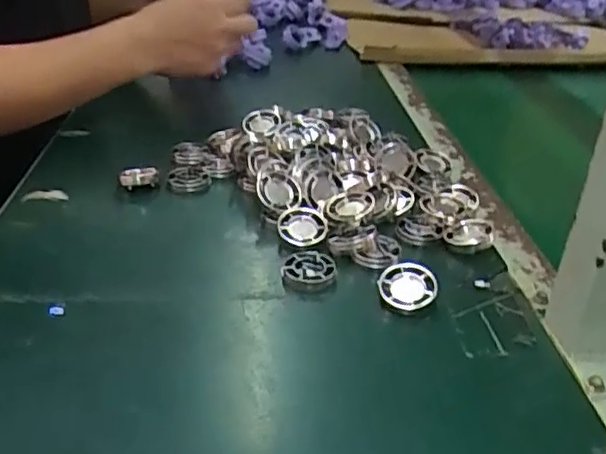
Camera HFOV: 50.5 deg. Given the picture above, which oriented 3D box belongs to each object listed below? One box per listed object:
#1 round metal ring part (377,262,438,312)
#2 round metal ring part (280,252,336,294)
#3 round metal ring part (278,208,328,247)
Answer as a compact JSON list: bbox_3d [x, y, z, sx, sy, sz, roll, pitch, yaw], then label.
[{"bbox_3d":[0.072,0.042,0.445,0.039,0.009,0.039,-26,50,-7],"label":"round metal ring part"},{"bbox_3d":[0.005,0.032,0.465,0.039,0.010,0.036,2,29,-1],"label":"round metal ring part"},{"bbox_3d":[0.000,-0.001,0.512,0.041,0.006,0.041,-1,48,1],"label":"round metal ring part"}]

